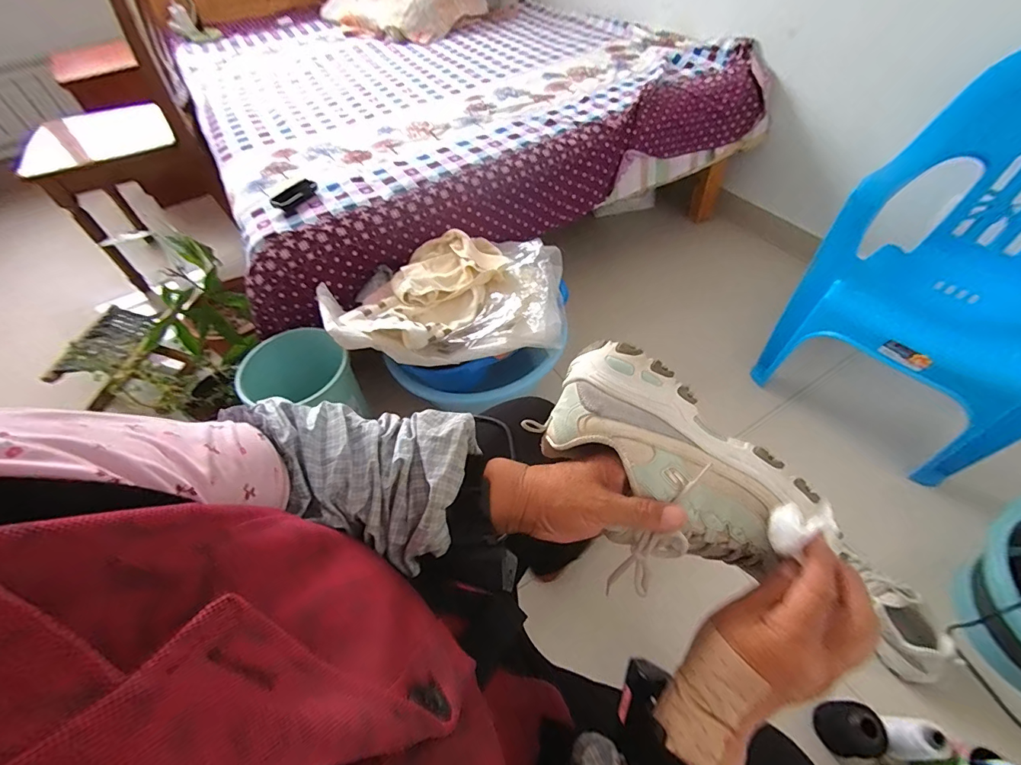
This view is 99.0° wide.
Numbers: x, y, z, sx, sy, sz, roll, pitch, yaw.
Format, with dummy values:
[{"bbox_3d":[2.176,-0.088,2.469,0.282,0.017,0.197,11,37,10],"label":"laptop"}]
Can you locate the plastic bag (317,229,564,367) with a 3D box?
[{"bbox_3d":[-0.126,-0.200,0.977,0.543,0.120,0.338,-9,52,-4],"label":"plastic bag"}]

